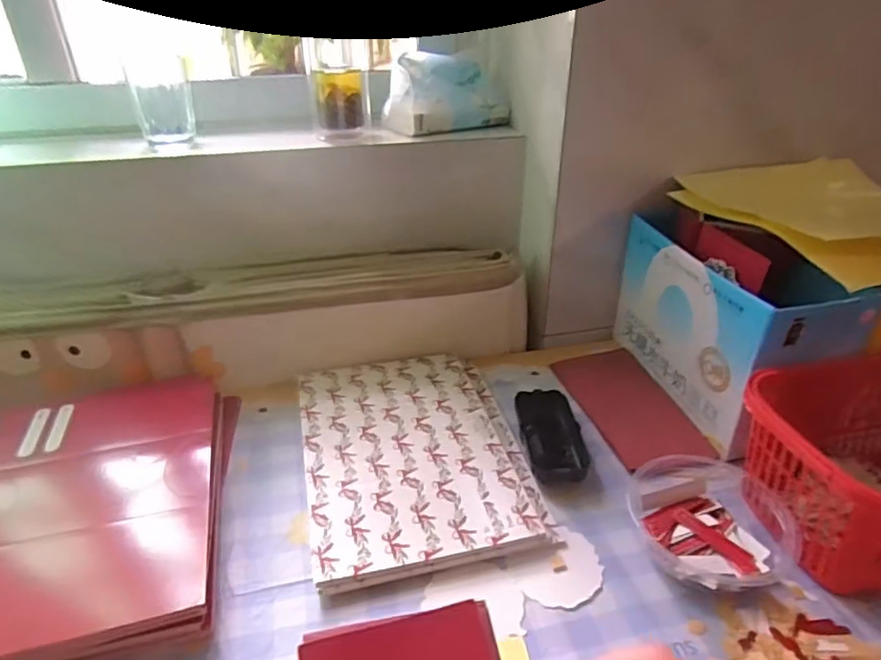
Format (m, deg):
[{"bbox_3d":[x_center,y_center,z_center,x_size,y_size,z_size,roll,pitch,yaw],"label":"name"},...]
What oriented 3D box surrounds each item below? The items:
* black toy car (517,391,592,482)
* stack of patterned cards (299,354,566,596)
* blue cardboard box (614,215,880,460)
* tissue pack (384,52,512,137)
[{"bbox_3d":[0.104,0.095,0.543,0.058,0.022,0.098,-1,31,-2],"label":"black toy car"},{"bbox_3d":[-0.026,0.107,0.539,0.190,0.018,0.264,-7,32,-12],"label":"stack of patterned cards"},{"bbox_3d":[0.285,-0.006,0.585,0.116,0.157,0.219,-5,31,-9],"label":"blue cardboard box"},{"bbox_3d":[0.012,-0.273,0.674,0.142,0.074,0.063,-16,34,-25],"label":"tissue pack"}]

